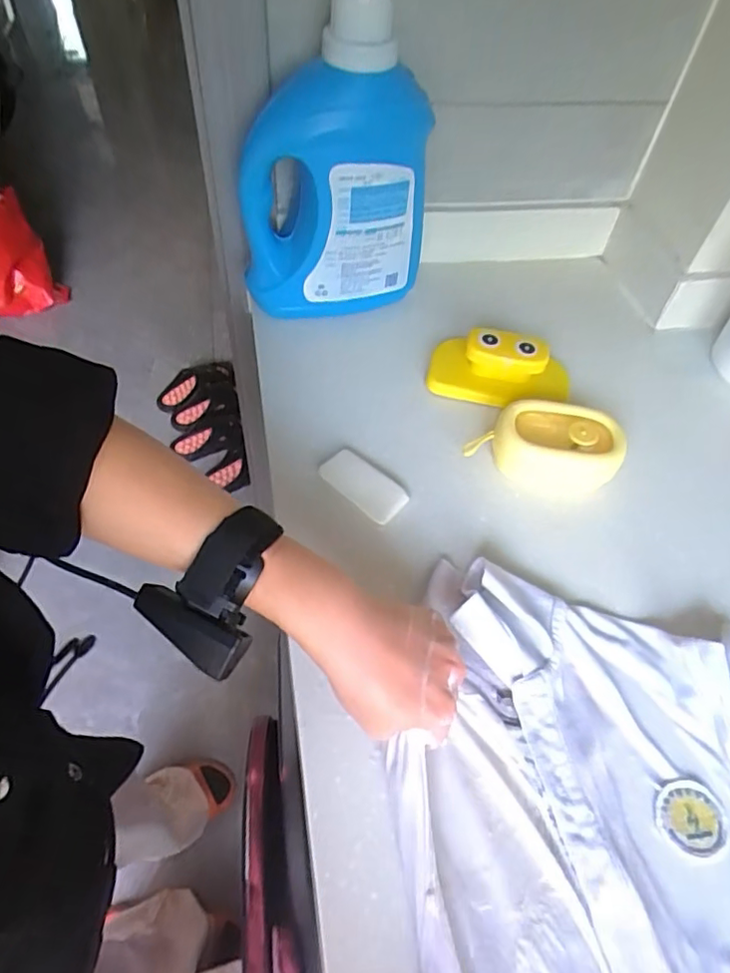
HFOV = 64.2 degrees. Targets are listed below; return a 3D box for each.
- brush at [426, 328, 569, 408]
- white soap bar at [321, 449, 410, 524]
[{"bbox_3d":[0.127,-0.109,0.552,0.131,0.050,0.064,15,54,7],"label":"brush"},{"bbox_3d":[-0.002,0.000,0.484,0.076,0.012,0.036,39,60,22],"label":"white soap bar"}]

